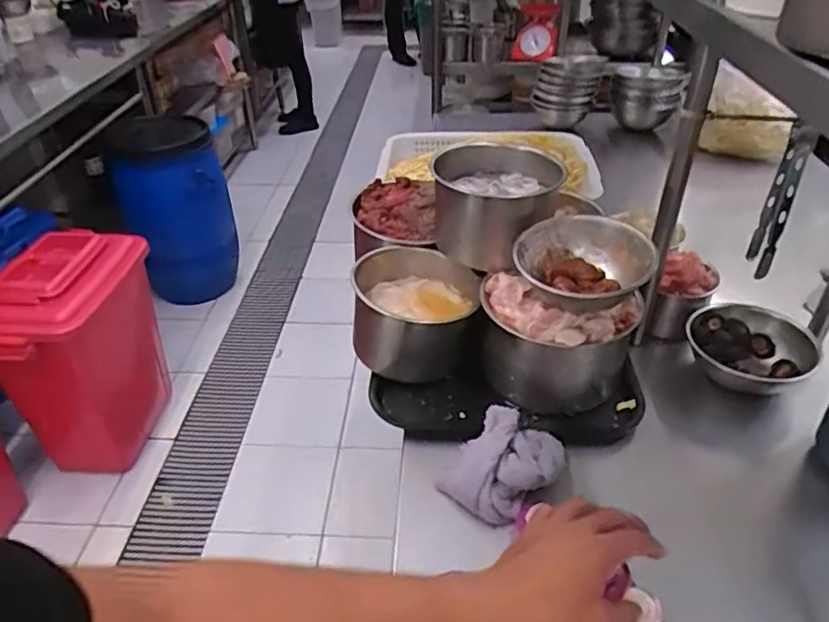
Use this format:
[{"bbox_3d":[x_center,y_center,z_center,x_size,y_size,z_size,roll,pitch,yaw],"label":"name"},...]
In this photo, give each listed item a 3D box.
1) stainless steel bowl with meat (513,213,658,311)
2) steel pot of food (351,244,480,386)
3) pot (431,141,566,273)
[{"bbox_3d":[0.192,-0.052,0.718,0.142,0.058,0.139,0,37,0],"label":"stainless steel bowl with meat"},{"bbox_3d":[0.002,0.002,0.848,0.159,0.109,0.164,-1,37,0],"label":"steel pot of food"},{"bbox_3d":[0.111,-0.148,0.849,0.159,0.117,0.157,0,37,0],"label":"pot"}]

